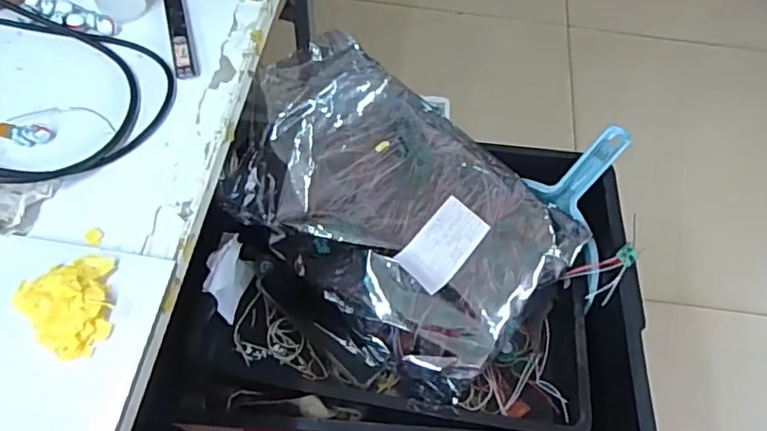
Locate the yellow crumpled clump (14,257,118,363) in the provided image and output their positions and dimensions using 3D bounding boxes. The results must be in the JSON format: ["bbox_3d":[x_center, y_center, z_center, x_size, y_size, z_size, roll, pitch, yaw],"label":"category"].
[{"bbox_3d":[-0.180,0.051,0.349,0.050,0.024,0.051,-29,64,-19],"label":"yellow crumpled clump"}]

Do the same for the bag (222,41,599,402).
[{"bbox_3d":[0.021,0.007,0.634,0.345,0.163,0.275,29,61,13],"label":"bag"}]

